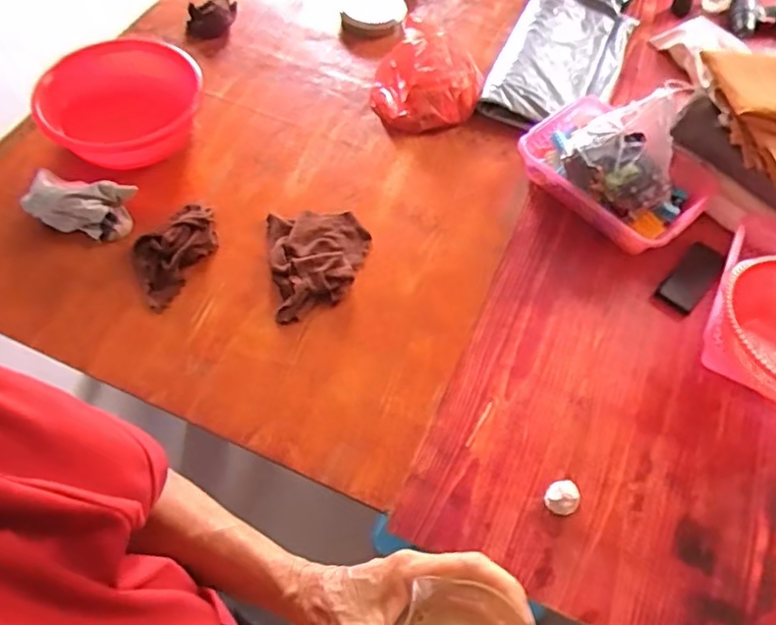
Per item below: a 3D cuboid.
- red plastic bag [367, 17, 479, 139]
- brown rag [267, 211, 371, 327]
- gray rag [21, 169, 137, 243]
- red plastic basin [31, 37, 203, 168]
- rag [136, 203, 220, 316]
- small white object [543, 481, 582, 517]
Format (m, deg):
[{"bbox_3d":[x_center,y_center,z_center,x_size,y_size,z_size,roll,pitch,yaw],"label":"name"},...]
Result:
[{"bbox_3d":[0.067,-0.476,1.207,0.210,0.083,0.242,-18,62,-15],"label":"red plastic bag"},{"bbox_3d":[-0.107,-0.086,0.992,0.162,0.034,0.195,-7,59,-9],"label":"brown rag"},{"bbox_3d":[-0.505,-0.175,0.994,0.161,0.062,0.083,4,58,-2],"label":"gray rag"},{"bbox_3d":[-0.471,-0.371,1.092,0.258,0.114,0.267,-8,60,-10],"label":"red plastic basin"},{"bbox_3d":[-0.350,-0.109,0.977,0.110,0.045,0.187,28,60,12],"label":"rag"},{"bbox_3d":[0.235,0.251,0.824,0.048,0.022,0.043,-36,68,-23],"label":"small white object"}]

